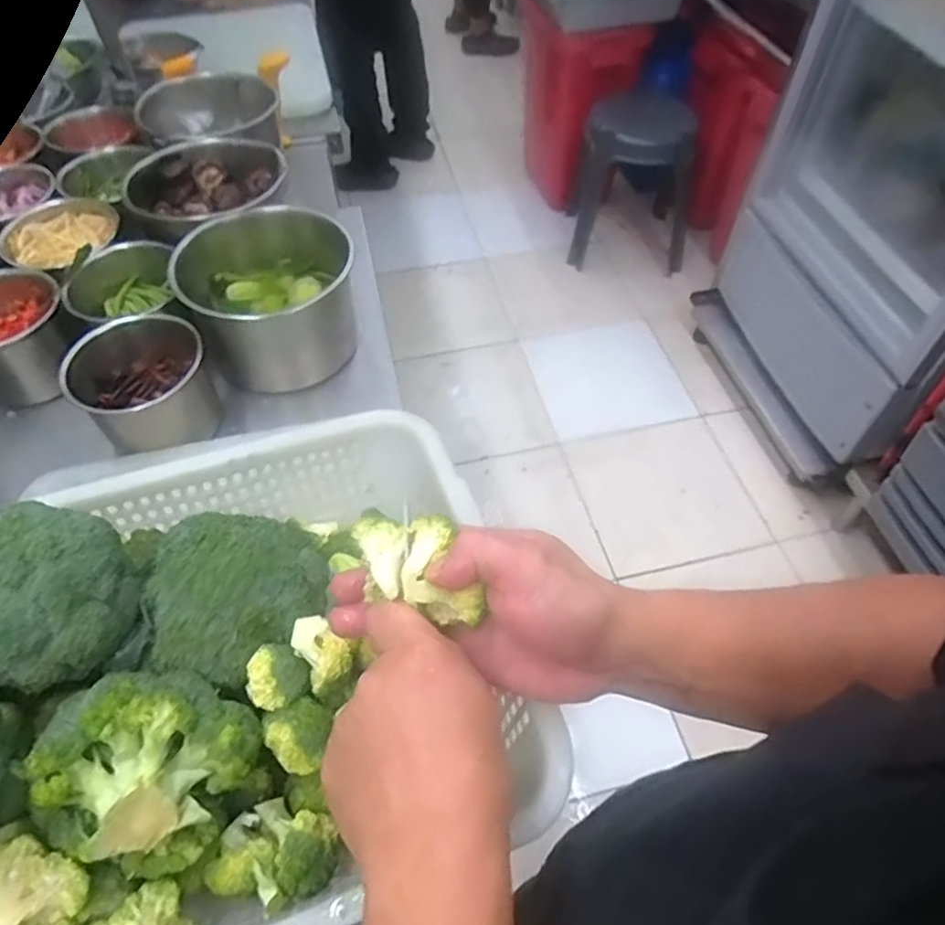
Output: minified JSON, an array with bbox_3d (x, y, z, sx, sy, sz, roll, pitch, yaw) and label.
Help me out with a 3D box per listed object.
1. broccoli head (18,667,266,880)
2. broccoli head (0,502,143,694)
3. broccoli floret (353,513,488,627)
[{"bbox_3d":[-0.173,0.161,0.353,0.088,0.075,0.093,20,56,16],"label":"broccoli head"},{"bbox_3d":[-0.243,0.067,0.364,0.099,0.065,0.090,22,57,17],"label":"broccoli head"},{"bbox_3d":[-0.028,0.051,0.340,0.080,0.029,0.041,40,63,23],"label":"broccoli floret"}]

